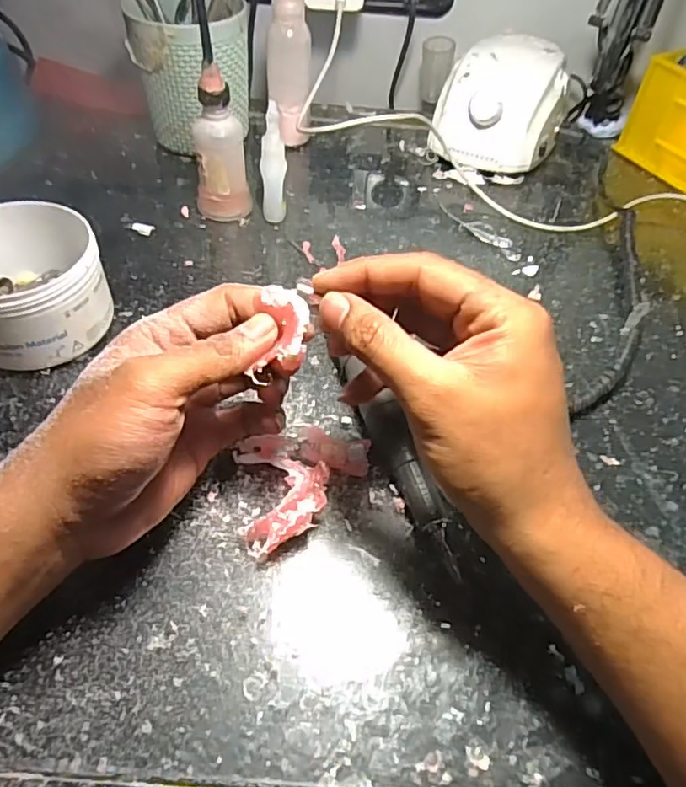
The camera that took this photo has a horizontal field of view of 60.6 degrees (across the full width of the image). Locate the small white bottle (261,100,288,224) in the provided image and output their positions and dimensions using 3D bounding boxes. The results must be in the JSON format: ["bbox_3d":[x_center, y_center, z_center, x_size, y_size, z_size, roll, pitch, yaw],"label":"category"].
[{"bbox_3d":[-0.052,-0.171,0.444,0.017,0.084,0.021,21,52,12],"label":"small white bottle"}]

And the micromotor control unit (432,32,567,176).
[{"bbox_3d":[0.148,-0.263,0.539,0.111,0.082,0.131,18,52,11],"label":"micromotor control unit"}]

